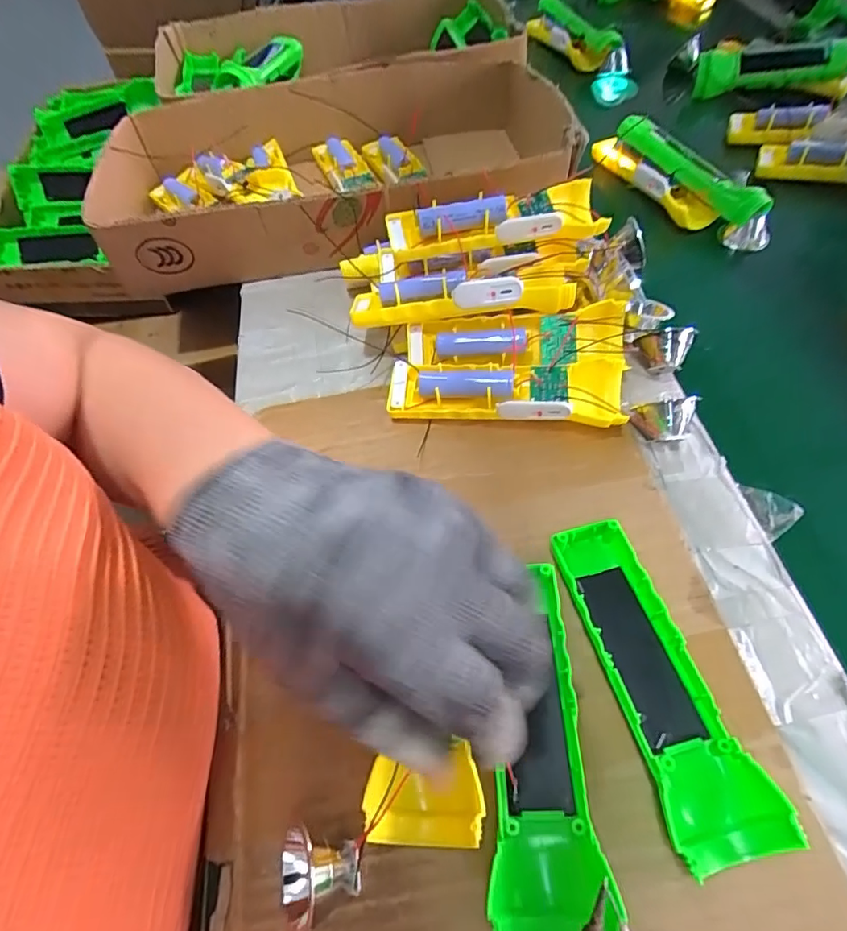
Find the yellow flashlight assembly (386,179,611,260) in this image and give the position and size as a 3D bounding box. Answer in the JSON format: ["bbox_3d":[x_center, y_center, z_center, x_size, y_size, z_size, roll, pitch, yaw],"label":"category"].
[{"bbox_3d":[0.053,-0.182,0.386,0.157,0.037,0.044,-8,56,0],"label":"yellow flashlight assembly"}]

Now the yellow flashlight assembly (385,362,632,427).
[{"bbox_3d":[0.056,-0.048,0.359,0.160,0.033,0.043,3,57,7],"label":"yellow flashlight assembly"}]

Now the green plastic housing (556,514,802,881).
[{"bbox_3d":[0.112,0.106,0.261,0.049,0.025,0.160,-16,57,-6],"label":"green plastic housing"}]

